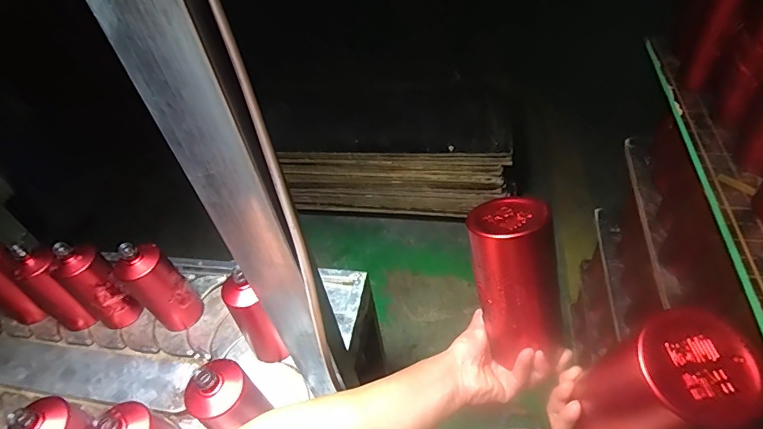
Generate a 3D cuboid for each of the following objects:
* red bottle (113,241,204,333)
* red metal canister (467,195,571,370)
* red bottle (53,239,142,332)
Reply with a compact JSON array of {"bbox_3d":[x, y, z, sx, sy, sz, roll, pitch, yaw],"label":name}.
[{"bbox_3d":[-0.419,0.138,0.847,0.070,0.203,0.083,32,58,31],"label":"red bottle"},{"bbox_3d":[0.144,0.076,0.464,0.077,0.173,0.071,-17,18,-9],"label":"red metal canister"},{"bbox_3d":[-0.549,0.138,0.869,0.071,0.191,0.080,32,58,31],"label":"red bottle"}]

